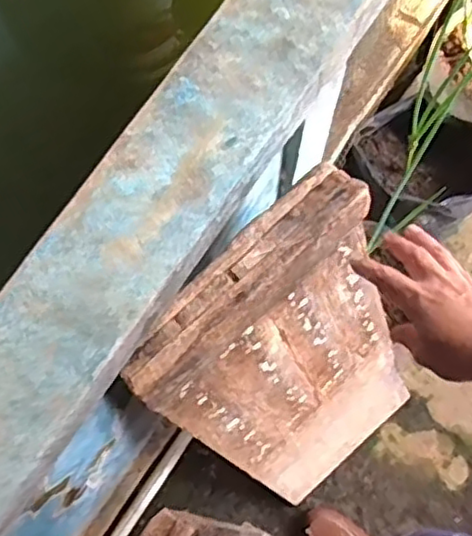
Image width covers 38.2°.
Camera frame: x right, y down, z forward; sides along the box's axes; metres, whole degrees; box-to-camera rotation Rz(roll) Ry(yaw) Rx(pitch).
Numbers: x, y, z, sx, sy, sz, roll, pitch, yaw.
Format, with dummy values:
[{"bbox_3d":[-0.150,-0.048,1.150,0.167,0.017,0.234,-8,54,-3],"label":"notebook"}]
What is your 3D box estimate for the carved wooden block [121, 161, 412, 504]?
[{"bbox_3d":[0.104,0.177,0.974,0.062,0.763,0.298,38,78,29],"label":"carved wooden block"}]

